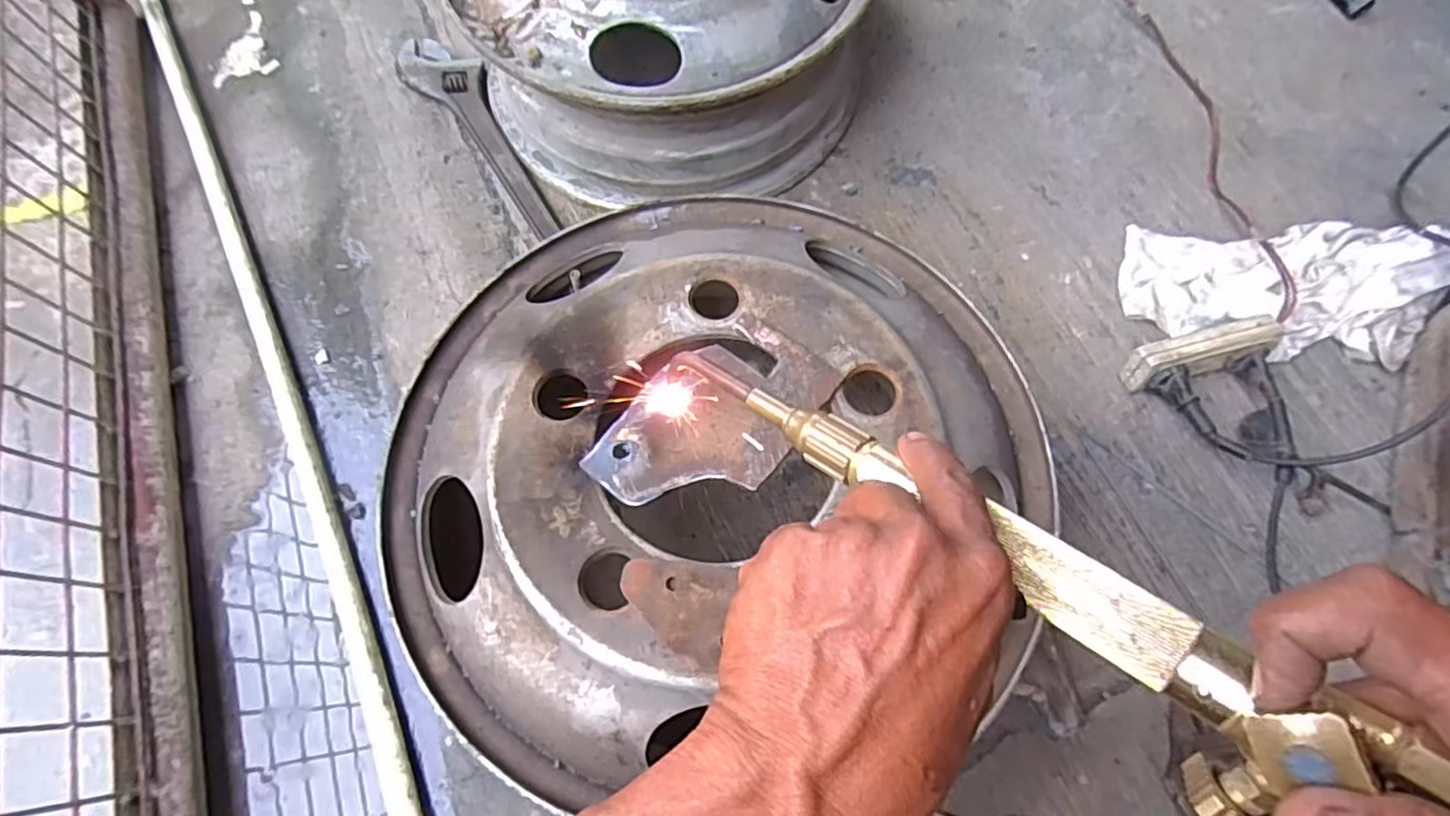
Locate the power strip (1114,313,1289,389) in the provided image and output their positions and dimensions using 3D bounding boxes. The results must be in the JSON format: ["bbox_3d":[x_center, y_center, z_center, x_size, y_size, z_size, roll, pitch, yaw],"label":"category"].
[{"bbox_3d":[0.440,-0.051,0.629,0.130,0.052,0.035,-16,68,-5],"label":"power strip"}]

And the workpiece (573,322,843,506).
[{"bbox_3d":[-0.005,0.006,0.411,0.088,0.009,0.147,41,71,16],"label":"workpiece"}]

